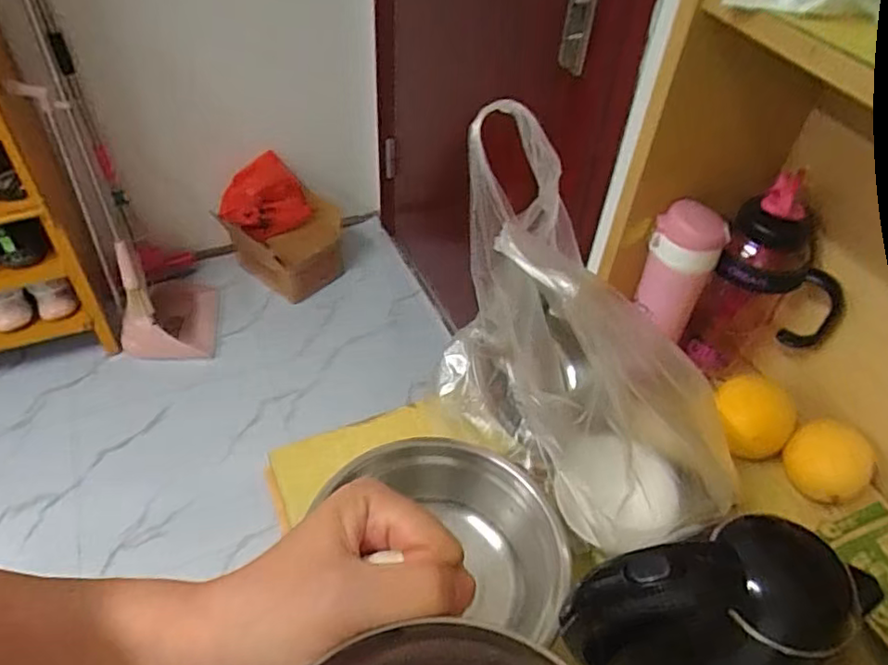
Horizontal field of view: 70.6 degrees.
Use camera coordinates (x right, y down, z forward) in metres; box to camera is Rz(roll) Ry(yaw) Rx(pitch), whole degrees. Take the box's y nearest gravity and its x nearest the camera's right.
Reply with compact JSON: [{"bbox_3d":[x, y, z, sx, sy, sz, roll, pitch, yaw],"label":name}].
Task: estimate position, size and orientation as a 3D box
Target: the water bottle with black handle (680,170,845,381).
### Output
[{"bbox_3d":[0.355,-0.036,0.697,0.143,0.244,0.084,36,53,27],"label":"water bottle with black handle"}]

